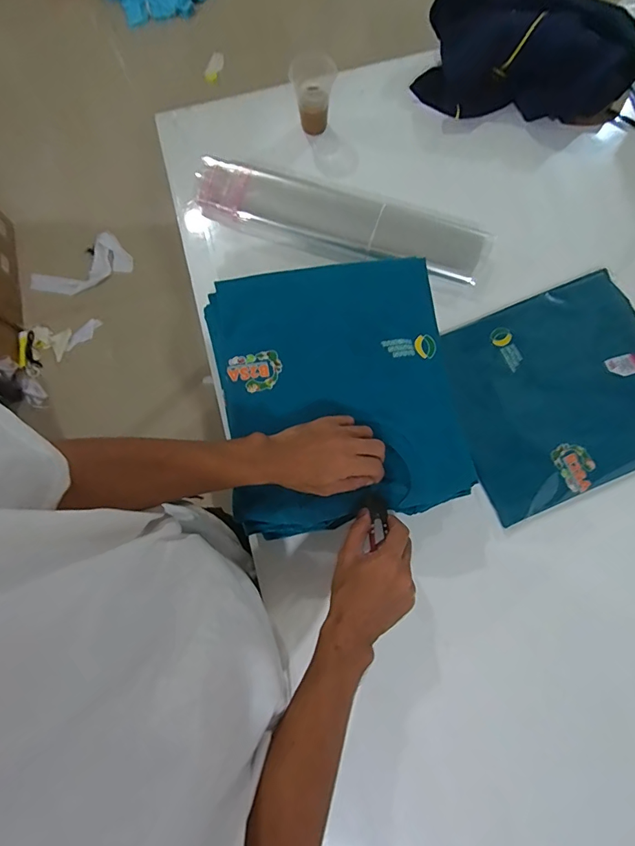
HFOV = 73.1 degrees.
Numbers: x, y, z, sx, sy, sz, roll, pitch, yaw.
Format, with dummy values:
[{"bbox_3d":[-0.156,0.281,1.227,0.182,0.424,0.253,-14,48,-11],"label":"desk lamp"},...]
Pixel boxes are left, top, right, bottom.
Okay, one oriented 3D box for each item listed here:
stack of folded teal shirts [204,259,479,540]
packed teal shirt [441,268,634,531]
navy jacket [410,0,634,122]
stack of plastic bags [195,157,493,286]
[{"bbox_3d":[0.027,-0.040,0.566,0.295,0.082,0.334,-12,78,-2],"label":"stack of folded teal shirts"},{"bbox_3d":[0.349,-0.047,0.611,0.320,0.012,0.285,-22,78,-4],"label":"packed teal shirt"},{"bbox_3d":[0.337,-0.568,0.670,0.334,0.117,0.149,18,79,5],"label":"navy jacket"},{"bbox_3d":[0.033,-0.309,0.651,0.451,0.051,0.086,17,79,5],"label":"stack of plastic bags"}]

